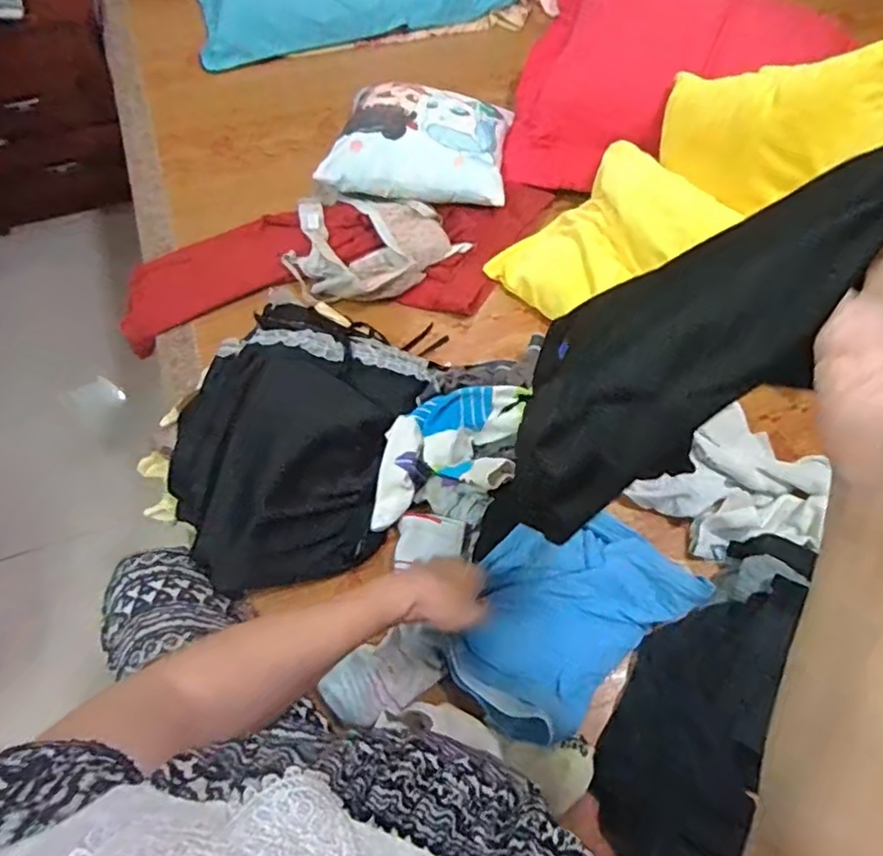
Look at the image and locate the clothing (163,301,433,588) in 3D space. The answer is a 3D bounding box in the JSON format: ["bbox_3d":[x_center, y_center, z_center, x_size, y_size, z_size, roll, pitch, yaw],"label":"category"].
[{"bbox_3d":[-0.191,0.019,0.768,0.271,0.070,0.365,14,62,8],"label":"clothing"}]

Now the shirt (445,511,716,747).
[{"bbox_3d":[0.130,0.198,0.675,0.259,0.061,0.183,-36,66,-18],"label":"shirt"}]

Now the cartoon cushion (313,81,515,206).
[{"bbox_3d":[-0.026,-0.484,1.031,0.288,0.081,0.266,10,61,6],"label":"cartoon cushion"}]

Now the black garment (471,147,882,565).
[{"bbox_3d":[0.127,-0.041,0.376,0.065,0.366,0.107,3,55,-36],"label":"black garment"}]

